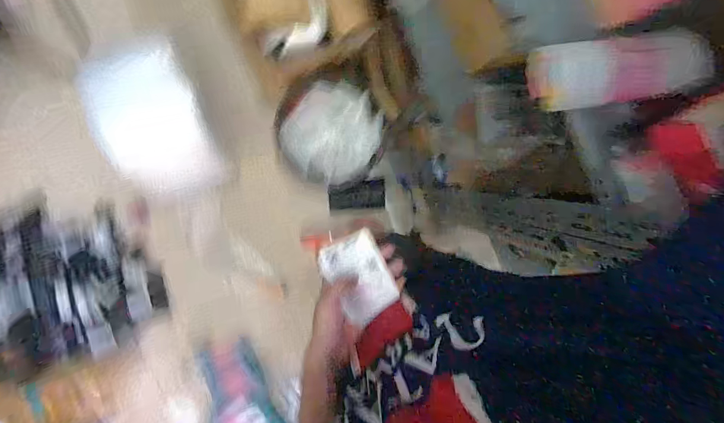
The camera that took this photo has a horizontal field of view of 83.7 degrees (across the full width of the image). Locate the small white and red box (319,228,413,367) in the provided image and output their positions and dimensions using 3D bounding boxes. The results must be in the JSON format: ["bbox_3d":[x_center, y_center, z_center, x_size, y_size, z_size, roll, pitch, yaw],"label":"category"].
[{"bbox_3d":[0.007,0.118,0.572,0.086,0.027,0.163,-24,85,-1],"label":"small white and red box"}]

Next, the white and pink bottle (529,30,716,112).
[{"bbox_3d":[0.286,-0.157,0.453,0.177,0.044,0.071,-3,96,14],"label":"white and pink bottle"}]

